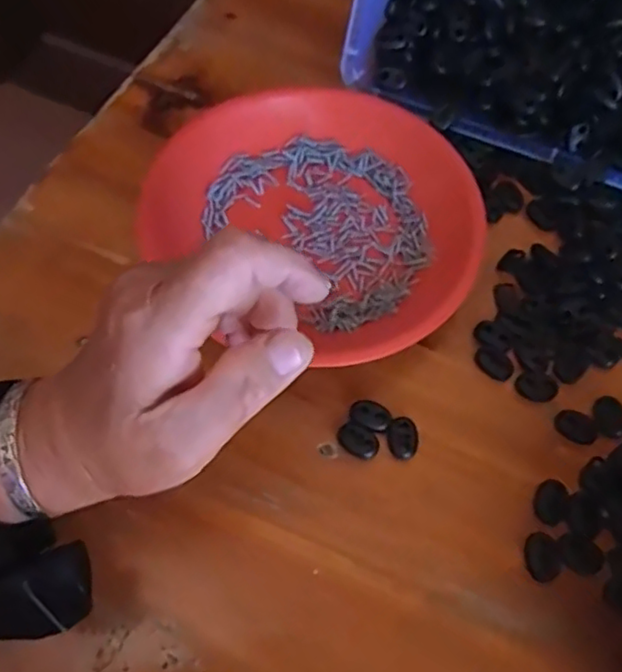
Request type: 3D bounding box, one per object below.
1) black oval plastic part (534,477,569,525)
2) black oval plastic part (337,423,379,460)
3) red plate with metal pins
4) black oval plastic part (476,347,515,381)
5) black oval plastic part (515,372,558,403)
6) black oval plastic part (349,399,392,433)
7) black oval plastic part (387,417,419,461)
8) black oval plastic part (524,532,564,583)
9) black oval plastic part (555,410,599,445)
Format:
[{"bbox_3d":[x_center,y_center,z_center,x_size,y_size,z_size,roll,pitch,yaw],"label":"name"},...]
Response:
[{"bbox_3d":[0.121,0.083,0.320,0.016,0.004,0.023,18,64,7],"label":"black oval plastic part"},{"bbox_3d":[0.025,0.054,0.330,0.022,0.004,0.014,27,66,11],"label":"black oval plastic part"},{"bbox_3d":[0.012,-0.081,0.385,0.190,0.025,0.177,1,63,-2],"label":"red plate with metal pins"},{"bbox_3d":[0.102,0.015,0.353,0.022,0.004,0.014,39,69,16],"label":"black oval plastic part"},{"bbox_3d":[0.124,0.028,0.348,0.021,0.005,0.015,13,64,4],"label":"black oval plastic part"},{"bbox_3d":[0.032,0.041,0.335,0.021,0.006,0.015,25,65,10],"label":"black oval plastic part"},{"bbox_3d":[0.048,0.053,0.332,0.016,0.004,0.021,6,63,1],"label":"black oval plastic part"},{"bbox_3d":[0.112,0.106,0.306,0.015,0.007,0.022,-5,64,-4],"label":"black oval plastic part"},{"bbox_3d":[0.142,0.048,0.338,0.021,0.004,0.017,29,66,12],"label":"black oval plastic part"}]

